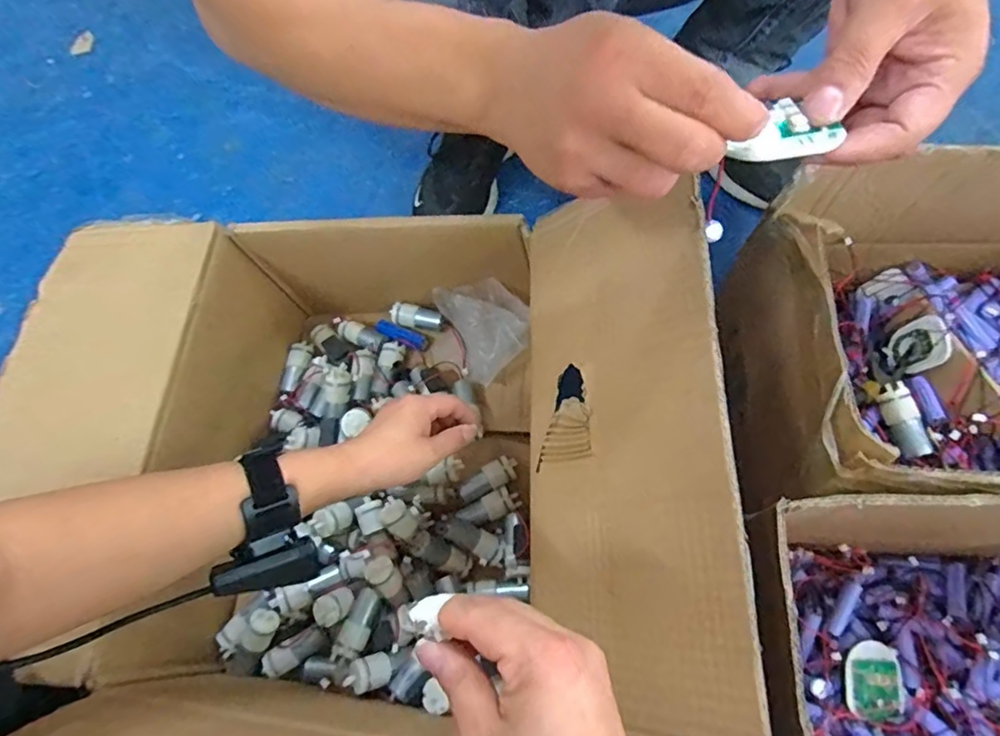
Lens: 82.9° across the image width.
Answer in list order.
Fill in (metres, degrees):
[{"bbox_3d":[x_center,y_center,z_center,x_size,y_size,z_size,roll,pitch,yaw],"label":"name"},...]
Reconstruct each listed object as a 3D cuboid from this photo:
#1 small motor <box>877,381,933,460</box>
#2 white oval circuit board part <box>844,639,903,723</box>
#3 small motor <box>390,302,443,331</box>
[{"bbox_3d":[0.354,0.046,0.497,0.022,0.023,0.064,-14,64,-4],"label":"small motor"},{"bbox_3d":[0.304,0.256,0.465,0.042,0.016,0.058,9,65,7],"label":"white oval circuit board part"},{"bbox_3d":[-0.098,-0.058,0.668,0.060,0.027,0.021,12,65,9],"label":"small motor"}]

